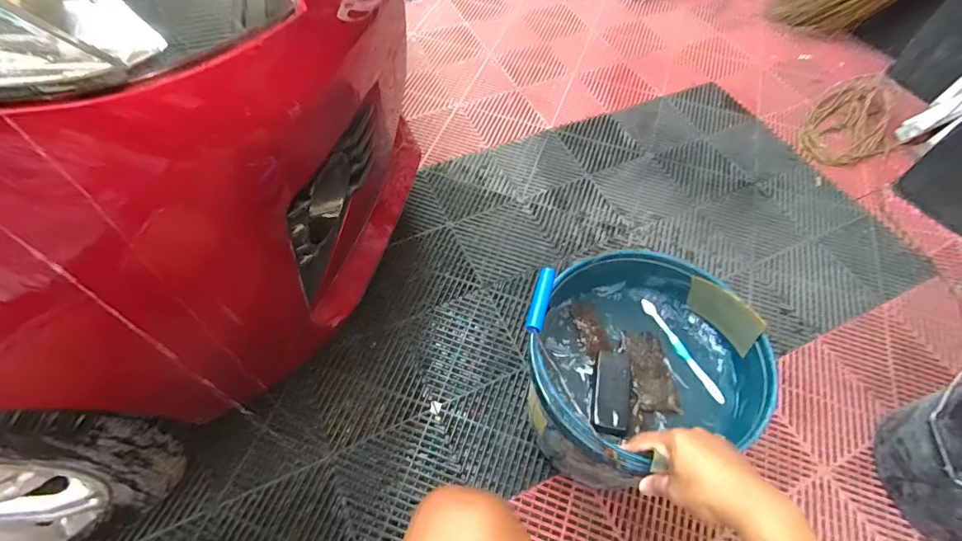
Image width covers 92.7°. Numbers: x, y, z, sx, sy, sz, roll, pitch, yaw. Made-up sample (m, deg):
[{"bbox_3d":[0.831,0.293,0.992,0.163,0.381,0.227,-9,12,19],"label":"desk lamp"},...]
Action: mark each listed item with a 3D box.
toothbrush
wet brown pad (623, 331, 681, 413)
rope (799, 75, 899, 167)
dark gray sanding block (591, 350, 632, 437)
[{"bbox_3d":[0.298,0.114,0.684,0.018,0.021,0.181,-19,60,-14],"label":"toothbrush"},{"bbox_3d":[0.242,0.141,0.655,0.062,0.018,0.123,1,57,-1],"label":"wet brown pad"},{"bbox_3d":[1.113,-0.458,1.359,0.224,0.062,0.457,32,60,17],"label":"rope"},{"bbox_3d":[0.177,0.161,0.612,0.050,0.017,0.109,12,57,6],"label":"dark gray sanding block"}]

